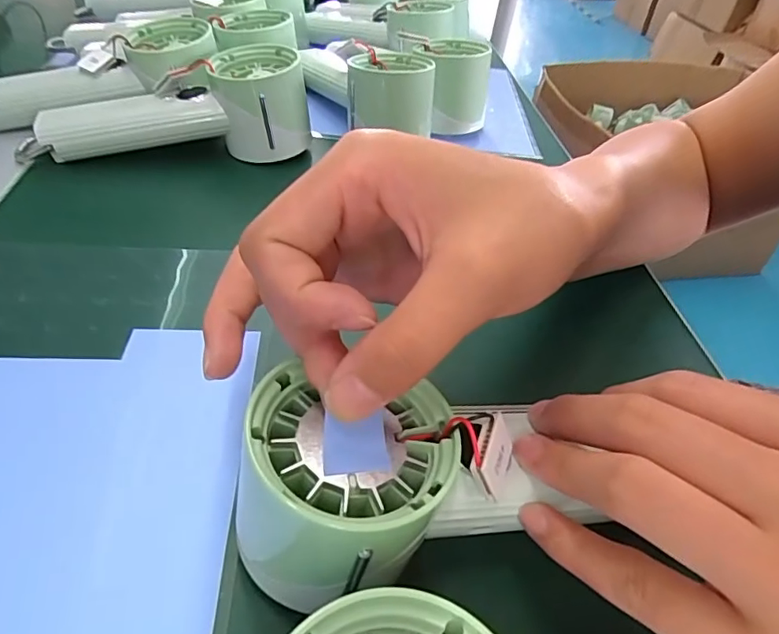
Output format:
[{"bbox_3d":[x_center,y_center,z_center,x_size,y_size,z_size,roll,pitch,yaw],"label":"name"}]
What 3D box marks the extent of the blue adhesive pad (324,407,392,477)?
[{"bbox_3d":[-0.010,0.037,0.155,0.019,0.004,0.018,1,61,-18],"label":"blue adhesive pad"}]

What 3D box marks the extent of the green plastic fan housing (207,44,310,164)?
[{"bbox_3d":[-0.092,-0.153,0.376,0.064,0.059,0.061,-6,44,-11],"label":"green plastic fan housing"}]

